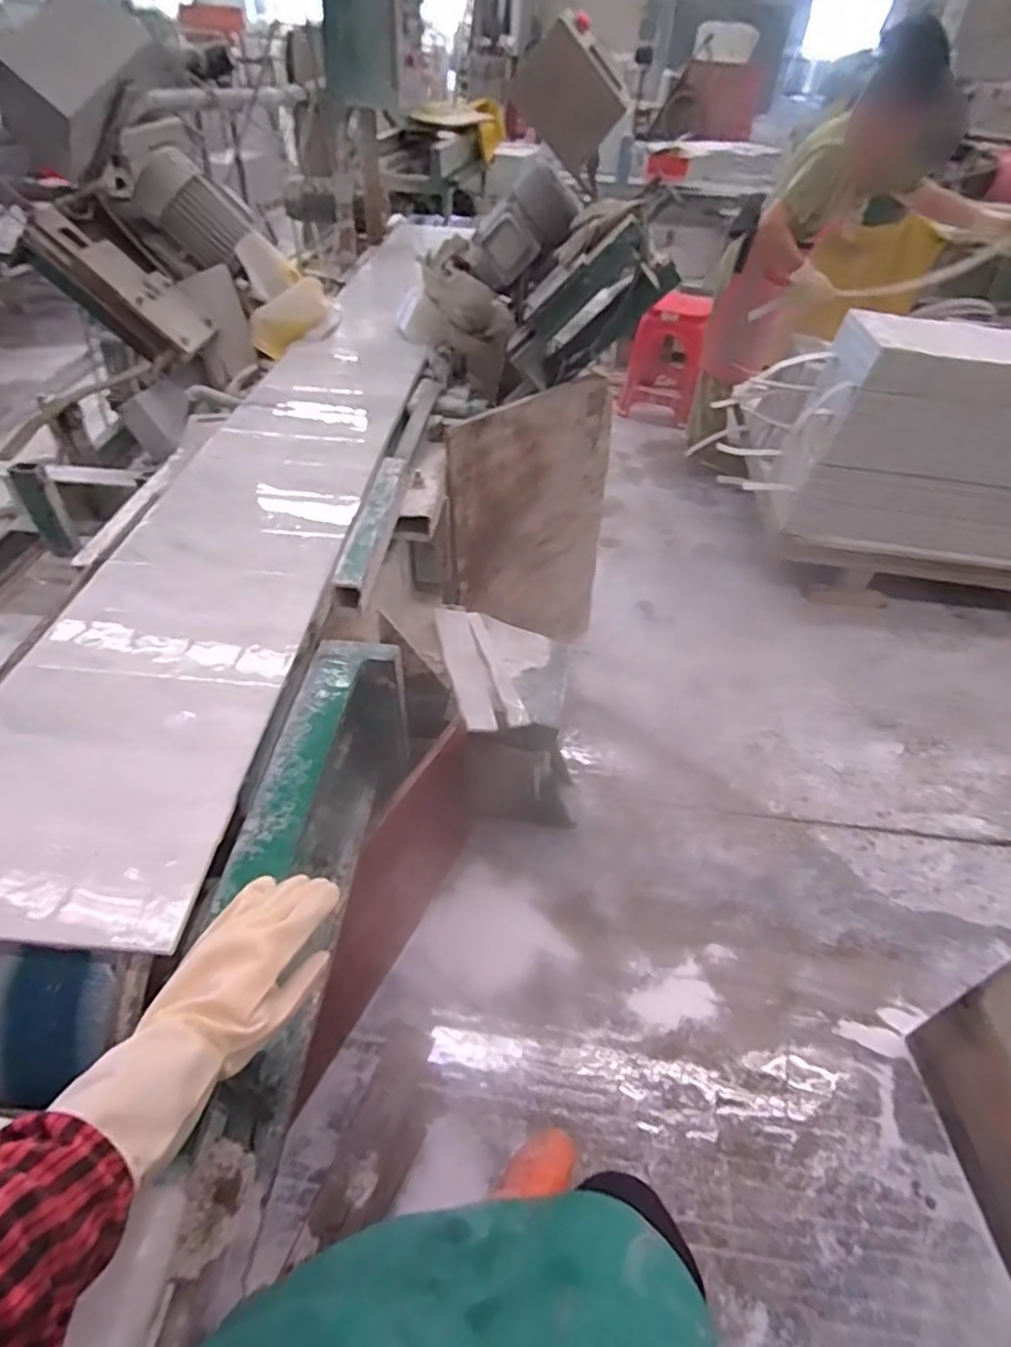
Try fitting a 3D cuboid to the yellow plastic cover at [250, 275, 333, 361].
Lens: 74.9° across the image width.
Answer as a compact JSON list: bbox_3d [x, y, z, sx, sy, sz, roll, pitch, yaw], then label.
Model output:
[{"bbox_3d":[-0.491,-0.817,1.503,0.066,0.091,0.212,33,73,27],"label":"yellow plastic cover"}]

